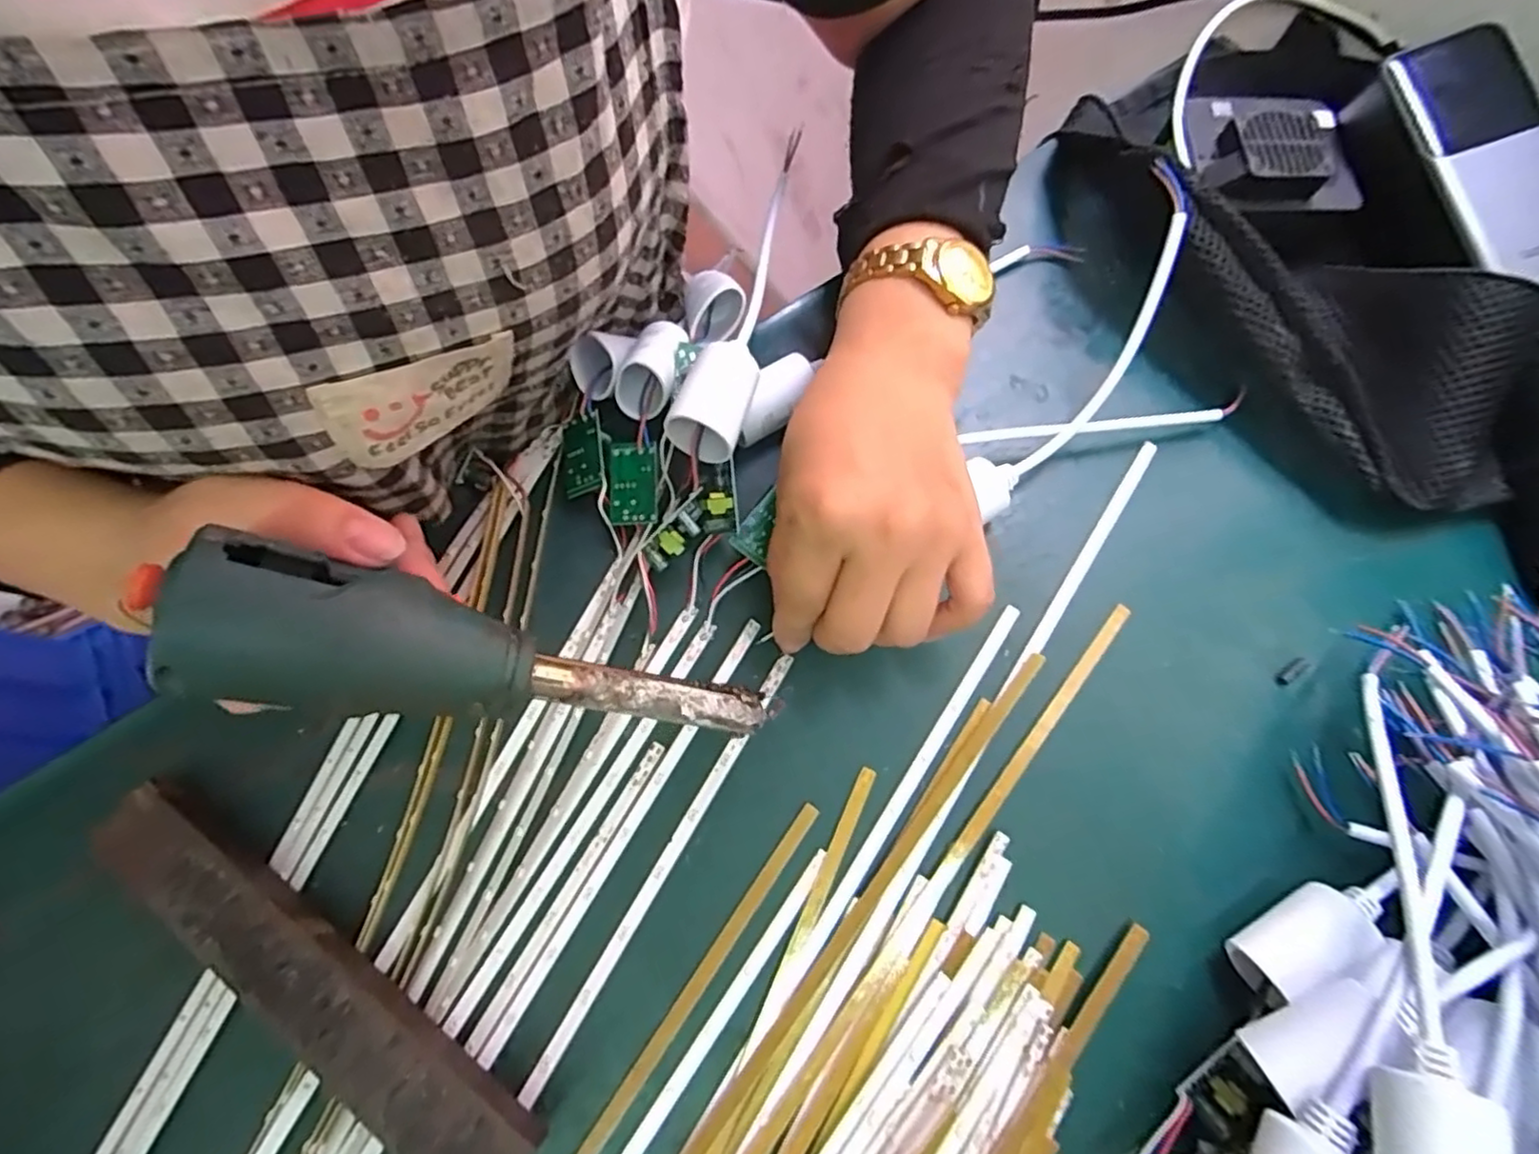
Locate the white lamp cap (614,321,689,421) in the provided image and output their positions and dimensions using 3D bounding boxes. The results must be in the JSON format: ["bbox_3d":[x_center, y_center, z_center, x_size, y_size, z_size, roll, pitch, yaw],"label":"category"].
[{"bbox_3d":[-0.054,-0.094,0.302,0.026,0.023,0.041,16,73,6],"label":"white lamp cap"}]

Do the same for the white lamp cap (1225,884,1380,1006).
[{"bbox_3d":[0.192,0.132,0.242,0.043,0.031,0.025,-36,75,-10],"label":"white lamp cap"}]

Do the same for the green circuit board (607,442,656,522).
[{"bbox_3d":[-0.062,-0.042,0.296,0.021,0.007,0.036,-4,72,0],"label":"green circuit board"}]

